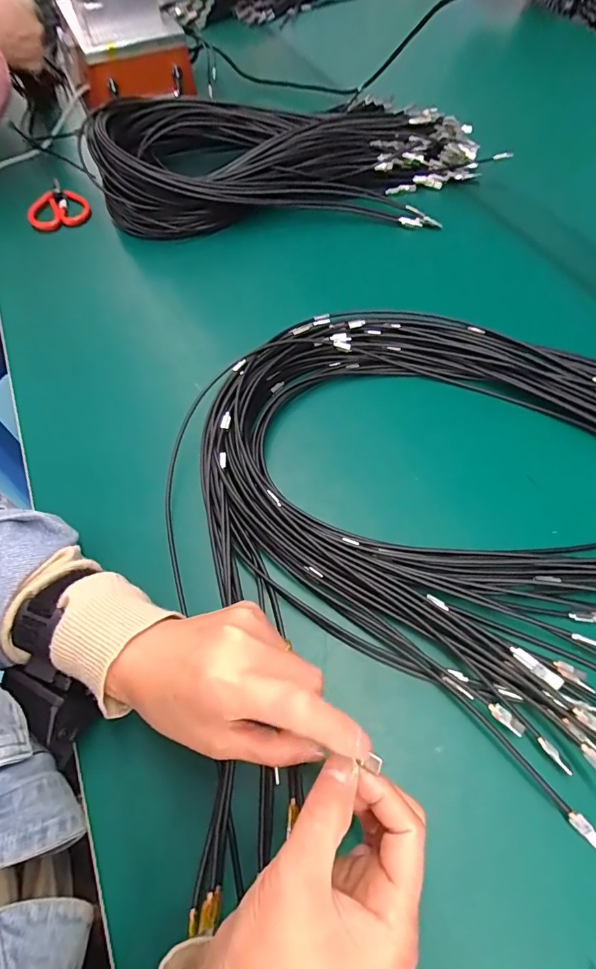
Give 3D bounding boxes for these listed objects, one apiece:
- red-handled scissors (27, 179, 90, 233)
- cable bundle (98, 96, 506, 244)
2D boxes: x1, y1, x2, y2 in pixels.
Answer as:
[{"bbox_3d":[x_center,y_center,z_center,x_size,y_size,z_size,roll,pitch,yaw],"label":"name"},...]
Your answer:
[{"bbox_3d":[-0.346,-0.405,0.623,0.079,0.021,0.120,-25,63,-13],"label":"red-handled scissors"},{"bbox_3d":[-0.005,-0.434,0.590,0.522,0.099,0.177,-1,60,2],"label":"cable bundle"}]

